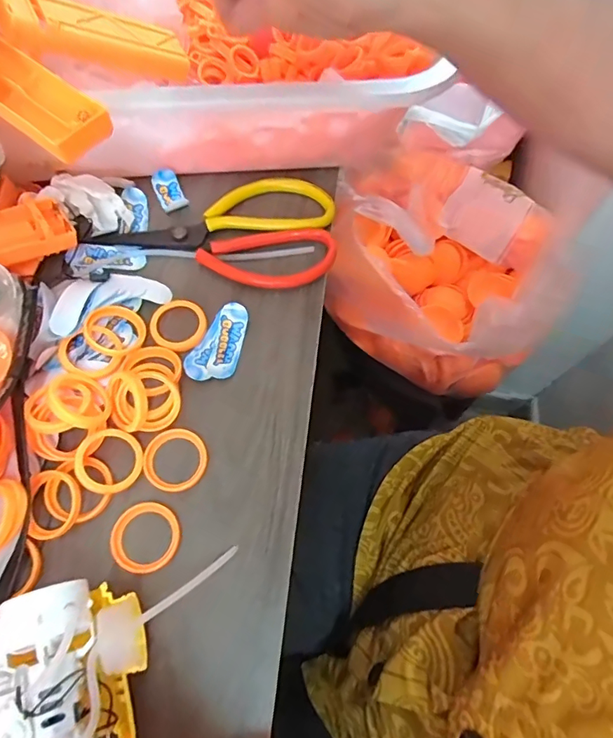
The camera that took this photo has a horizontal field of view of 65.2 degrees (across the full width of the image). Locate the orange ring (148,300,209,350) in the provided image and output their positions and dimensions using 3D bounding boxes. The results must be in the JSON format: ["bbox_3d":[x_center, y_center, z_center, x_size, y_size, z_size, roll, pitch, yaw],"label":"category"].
[{"bbox_3d":[-0.080,-0.028,0.302,0.033,0.006,0.035,1,66,-2],"label":"orange ring"}]

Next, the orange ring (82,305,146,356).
[{"bbox_3d":[-0.115,-0.023,0.288,0.035,0.005,0.033,12,59,-21],"label":"orange ring"}]

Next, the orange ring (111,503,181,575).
[{"bbox_3d":[-0.084,0.088,0.252,0.035,0.005,0.034,1,66,-2],"label":"orange ring"}]

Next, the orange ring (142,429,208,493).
[{"bbox_3d":[-0.073,0.051,0.269,0.034,0.005,0.034,1,66,-2],"label":"orange ring"}]

